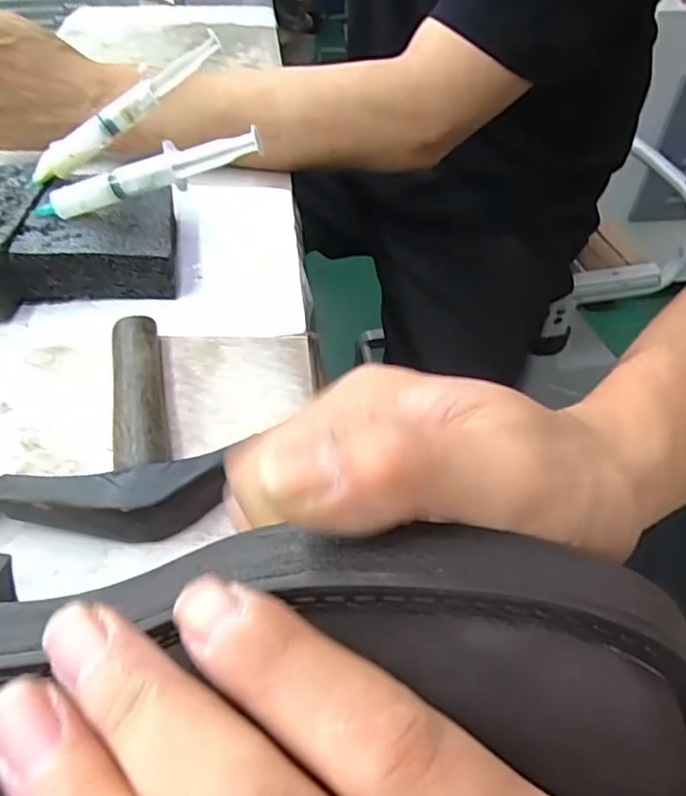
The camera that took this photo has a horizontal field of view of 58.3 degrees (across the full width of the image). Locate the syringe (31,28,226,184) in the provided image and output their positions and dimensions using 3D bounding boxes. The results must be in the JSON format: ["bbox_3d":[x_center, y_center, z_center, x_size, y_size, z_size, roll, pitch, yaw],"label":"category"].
[{"bbox_3d":[-0.143,-0.186,0.398,0.154,0.017,0.023,-37,52,2],"label":"syringe"}]

